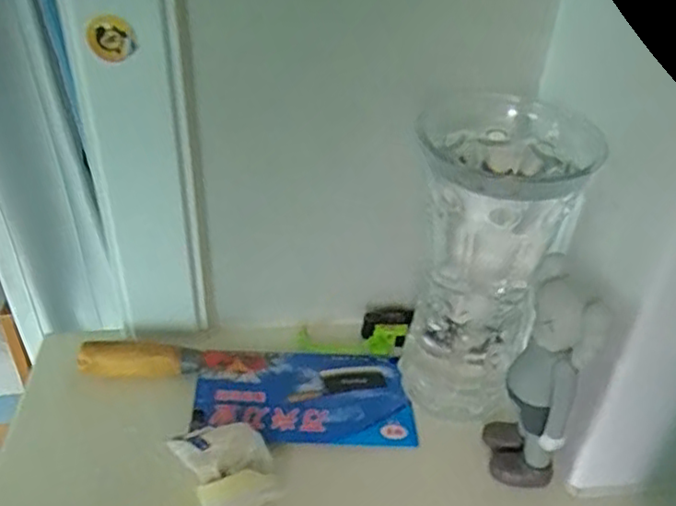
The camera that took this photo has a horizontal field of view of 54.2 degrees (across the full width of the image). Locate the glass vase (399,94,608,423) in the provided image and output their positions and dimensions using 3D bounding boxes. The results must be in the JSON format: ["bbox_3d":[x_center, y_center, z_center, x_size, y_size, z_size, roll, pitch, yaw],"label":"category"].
[{"bbox_3d":[0.109,0.010,0.515,0.105,0.231,0.118,5,37,3],"label":"glass vase"}]

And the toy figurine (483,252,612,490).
[{"bbox_3d":[0.143,0.091,0.464,0.054,0.174,0.062,16,39,18],"label":"toy figurine"}]

